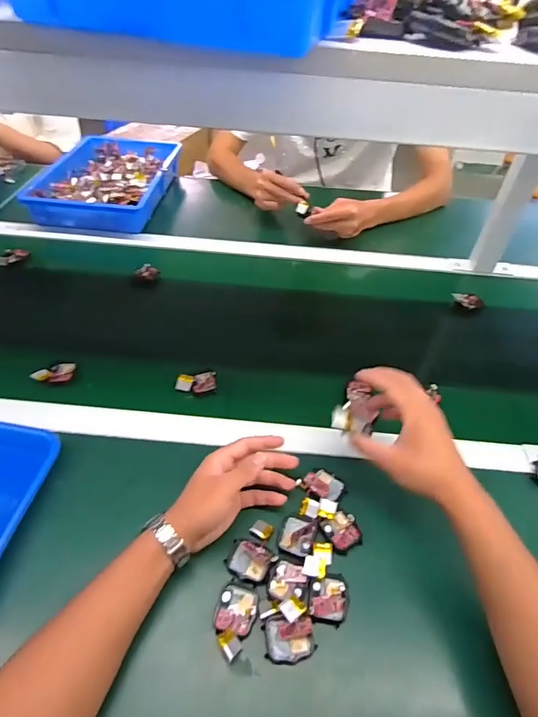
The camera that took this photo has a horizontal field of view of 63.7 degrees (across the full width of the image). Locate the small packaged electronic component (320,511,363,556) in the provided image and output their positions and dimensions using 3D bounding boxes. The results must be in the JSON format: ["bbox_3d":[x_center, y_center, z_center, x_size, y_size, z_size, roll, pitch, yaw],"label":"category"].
[{"bbox_3d":[0.082,0.191,0.479,0.038,0.008,0.041,-24,53,-23],"label":"small packaged electronic component"}]

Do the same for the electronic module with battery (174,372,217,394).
[{"bbox_3d":[-0.103,0.034,0.616,0.056,0.012,0.037,-5,48,-8],"label":"electronic module with battery"}]

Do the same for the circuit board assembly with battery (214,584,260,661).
[{"bbox_3d":[-0.033,0.249,0.412,0.038,0.014,0.062,11,47,7],"label":"circuit board assembly with battery"}]

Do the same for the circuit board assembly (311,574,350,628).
[{"bbox_3d":[0.061,0.241,0.435,0.038,0.011,0.043,10,47,6],"label":"circuit board assembly"}]

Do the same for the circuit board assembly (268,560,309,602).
[{"bbox_3d":[0.021,0.227,0.440,0.039,0.005,0.038,2,47,-2],"label":"circuit board assembly"}]

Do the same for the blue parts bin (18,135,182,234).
[{"bbox_3d":[-0.360,-0.415,0.990,0.256,0.058,0.378,6,47,3],"label":"blue parts bin"}]

